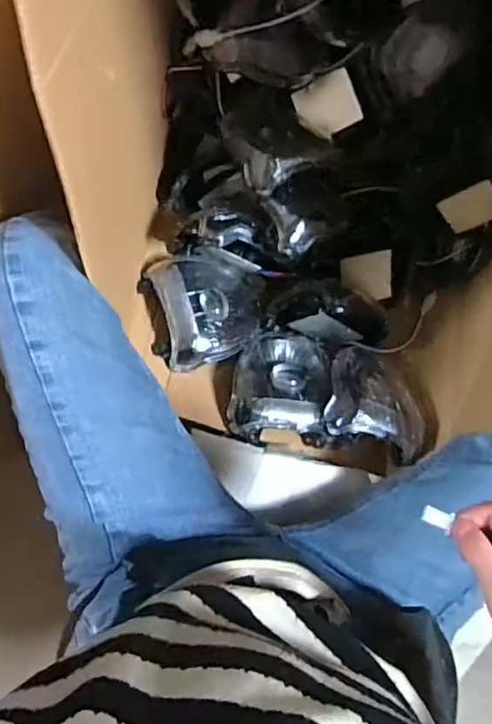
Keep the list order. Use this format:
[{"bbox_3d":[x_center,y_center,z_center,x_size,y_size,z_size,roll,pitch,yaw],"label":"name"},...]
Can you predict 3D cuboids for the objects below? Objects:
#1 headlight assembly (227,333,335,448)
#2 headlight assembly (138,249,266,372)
[{"bbox_3d":[0.042,0.031,0.686,0.115,0.070,0.122,6,94,-4],"label":"headlight assembly"},{"bbox_3d":[-0.046,-0.066,0.699,0.140,0.077,0.127,-17,95,-2],"label":"headlight assembly"}]

